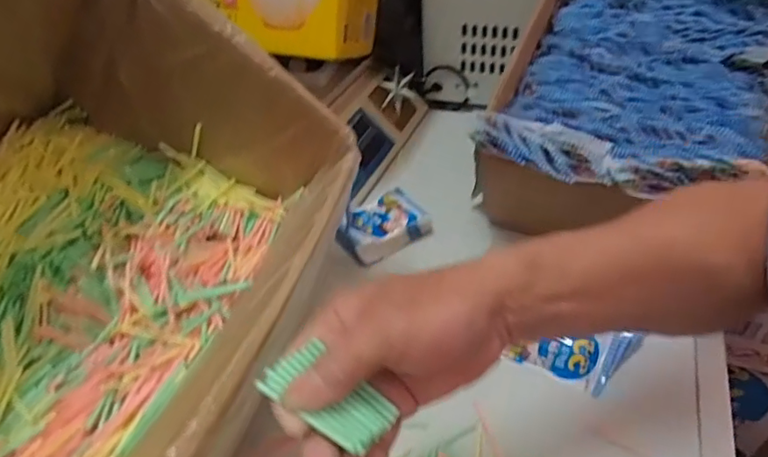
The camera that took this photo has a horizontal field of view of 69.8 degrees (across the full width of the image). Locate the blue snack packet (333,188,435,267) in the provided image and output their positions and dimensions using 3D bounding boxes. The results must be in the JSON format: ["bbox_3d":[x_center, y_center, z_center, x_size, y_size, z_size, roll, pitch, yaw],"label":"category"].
[{"bbox_3d":[-0.005,-0.003,0.662,0.106,0.033,0.077,-31,48,-28],"label":"blue snack packet"}]

